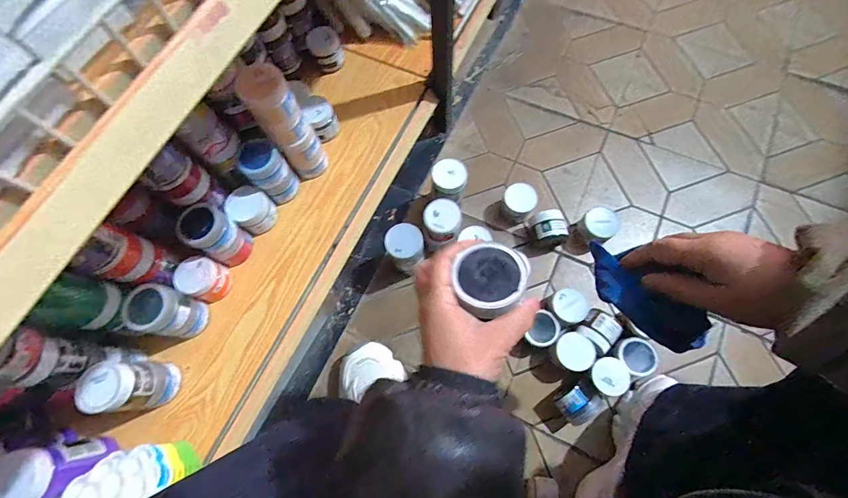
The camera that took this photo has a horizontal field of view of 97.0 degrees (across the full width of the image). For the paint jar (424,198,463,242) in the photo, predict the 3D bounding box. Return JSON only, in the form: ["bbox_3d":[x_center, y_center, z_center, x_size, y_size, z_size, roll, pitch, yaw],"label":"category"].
[{"bbox_3d":[0.032,-0.048,0.658,0.062,0.051,0.063,-1,72,2],"label":"paint jar"}]

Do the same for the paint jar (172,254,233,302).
[{"bbox_3d":[-0.324,0.044,0.556,0.054,0.060,0.055,-1,72,2],"label":"paint jar"}]

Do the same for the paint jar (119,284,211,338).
[{"bbox_3d":[-0.350,0.088,0.518,0.055,0.098,0.060,-1,72,2],"label":"paint jar"}]

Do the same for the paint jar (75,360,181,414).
[{"bbox_3d":[-0.380,0.178,0.489,0.059,0.107,0.056,-1,72,2],"label":"paint jar"}]

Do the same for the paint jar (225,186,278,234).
[{"bbox_3d":[-0.269,-0.061,0.591,0.057,0.054,0.059,-1,72,2],"label":"paint jar"}]

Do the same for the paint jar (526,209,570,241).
[{"bbox_3d":[0.224,-0.039,0.688,0.055,0.061,0.054,-14,71,-2],"label":"paint jar"}]

